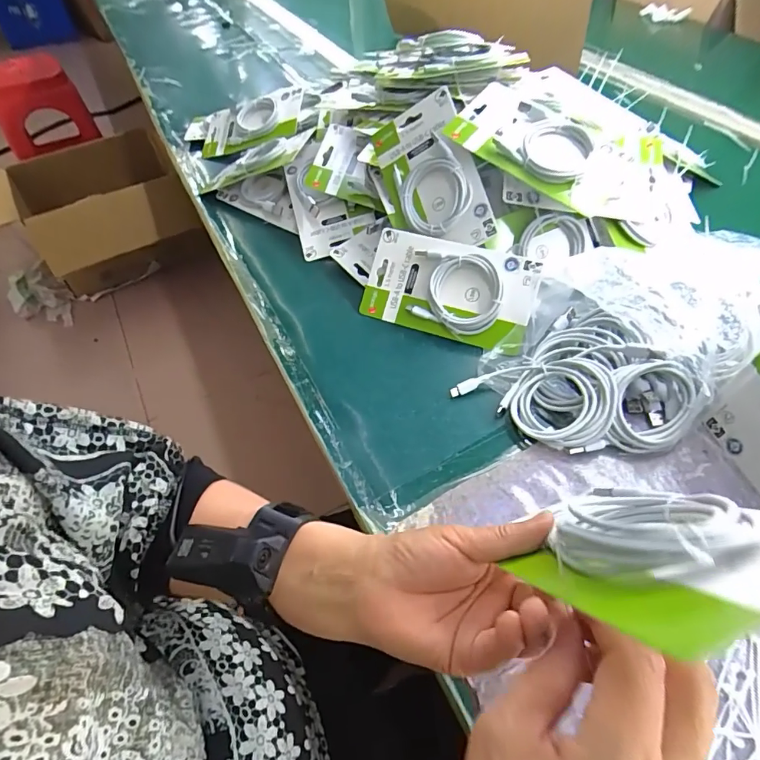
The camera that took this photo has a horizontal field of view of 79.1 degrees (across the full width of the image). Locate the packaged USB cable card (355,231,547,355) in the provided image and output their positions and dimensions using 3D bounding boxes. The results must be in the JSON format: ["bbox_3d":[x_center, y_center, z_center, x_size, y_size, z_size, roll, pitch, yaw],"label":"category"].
[{"bbox_3d":[0.071,-0.097,0.494,0.177,0.016,0.101,17,93,18],"label":"packaged USB cable card"}]

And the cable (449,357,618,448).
[{"bbox_3d":[0.144,0.008,0.422,0.131,0.039,0.080,28,57,23],"label":"cable"}]

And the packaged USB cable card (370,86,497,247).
[{"bbox_3d":[0.053,-0.221,0.514,0.108,0.021,0.172,-20,79,32],"label":"packaged USB cable card"}]

